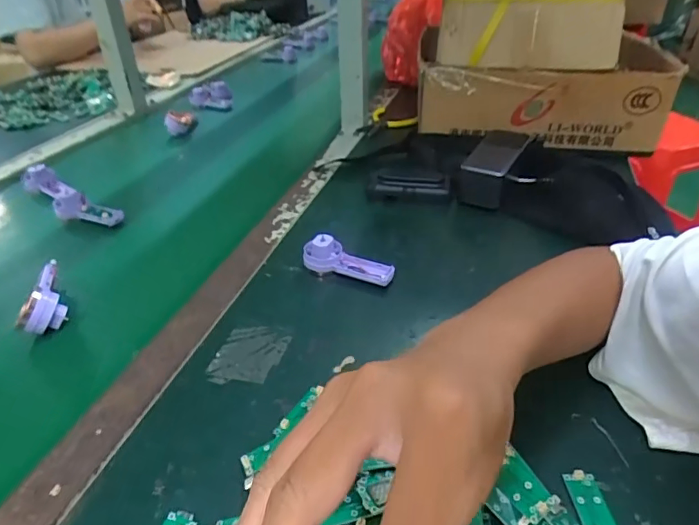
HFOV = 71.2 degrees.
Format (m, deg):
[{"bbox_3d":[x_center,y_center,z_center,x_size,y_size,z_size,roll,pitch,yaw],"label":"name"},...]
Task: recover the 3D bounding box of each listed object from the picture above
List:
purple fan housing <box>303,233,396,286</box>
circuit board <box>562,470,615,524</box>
[{"bbox_3d":[-0.001,-0.004,0.488,0.092,0.035,0.030,10,36,13],"label":"purple fan housing"},{"bbox_3d":[0.148,0.148,0.292,0.019,0.006,0.050,-1,35,-3],"label":"circuit board"}]

